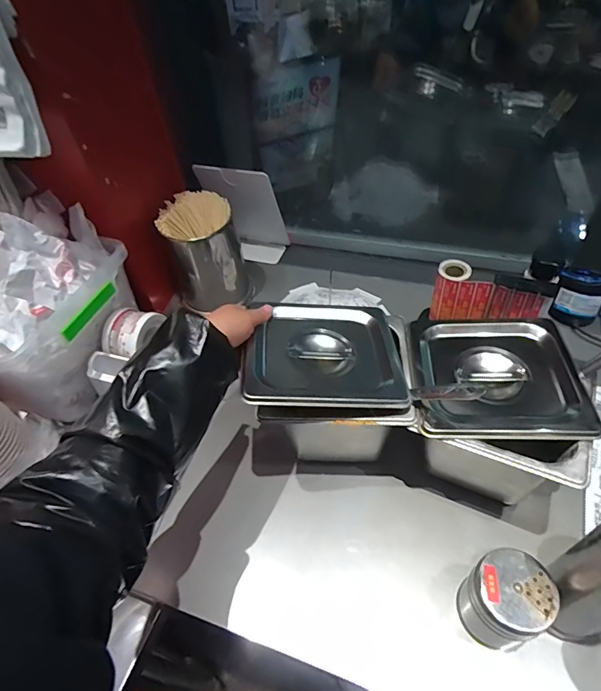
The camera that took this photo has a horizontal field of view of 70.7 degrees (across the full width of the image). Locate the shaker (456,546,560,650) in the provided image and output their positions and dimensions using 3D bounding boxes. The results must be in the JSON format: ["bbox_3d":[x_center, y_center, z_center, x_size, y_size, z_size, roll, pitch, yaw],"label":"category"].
[{"bbox_3d":[0.195,0.247,0.411,0.065,0.099,0.066,-3,49,4],"label":"shaker"}]

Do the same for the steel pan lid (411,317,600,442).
[{"bbox_3d":[0.218,0.029,0.471,0.174,0.027,0.162,1,49,7],"label":"steel pan lid"}]

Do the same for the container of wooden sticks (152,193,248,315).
[{"bbox_3d":[-0.170,-0.165,0.766,0.130,0.180,0.105,-18,50,-9],"label":"container of wooden sticks"}]

